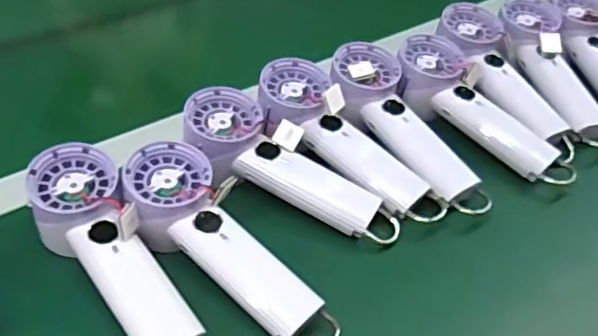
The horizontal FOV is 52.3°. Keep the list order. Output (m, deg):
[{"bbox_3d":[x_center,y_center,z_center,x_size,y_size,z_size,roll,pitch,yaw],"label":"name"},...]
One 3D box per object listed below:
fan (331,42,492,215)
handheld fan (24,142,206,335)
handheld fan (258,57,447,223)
[{"bbox_3d":[0.095,-0.035,0.538,0.062,0.031,0.187,-25,66,-26],"label":"fan"},{"bbox_3d":[-0.126,0.067,0.428,0.066,0.046,0.198,-29,67,-29],"label":"handheld fan"},{"bbox_3d":[0.040,-0.025,0.511,0.197,0.036,0.081,44,55,15],"label":"handheld fan"}]

